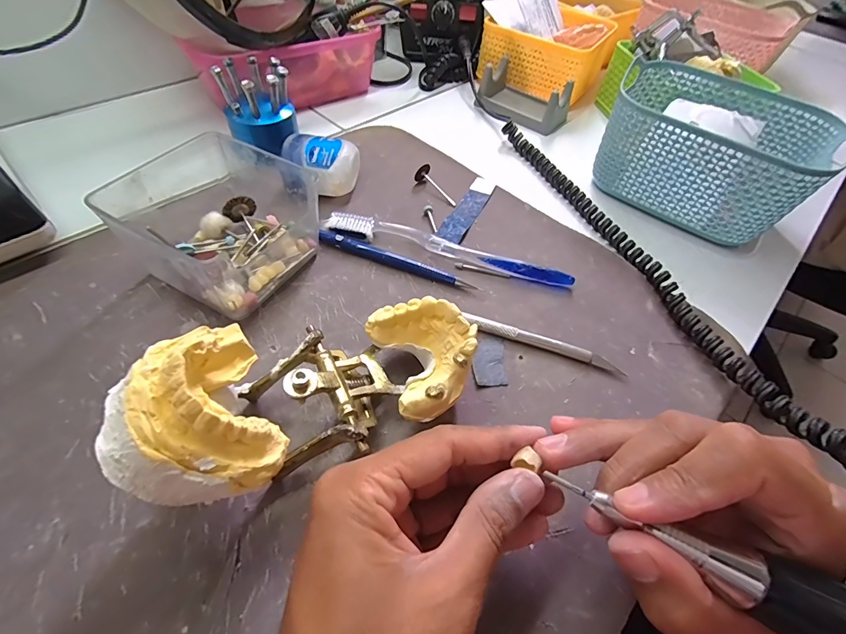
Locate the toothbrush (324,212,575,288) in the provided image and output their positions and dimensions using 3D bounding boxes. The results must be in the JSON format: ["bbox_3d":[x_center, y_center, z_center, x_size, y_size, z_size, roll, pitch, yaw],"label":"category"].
[{"bbox_3d":[0.019,-0.051,0.296,0.187,0.013,0.018,13,53,4],"label":"toothbrush"}]

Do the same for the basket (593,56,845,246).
[{"bbox_3d":[0.245,-0.143,0.344,0.158,0.081,0.116,35,57,19],"label":"basket"}]

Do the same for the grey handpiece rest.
[{"bbox_3d":[0.115,-0.248,0.440,0.101,0.038,0.065,28,55,14],"label":"grey handpiece rest"}]

